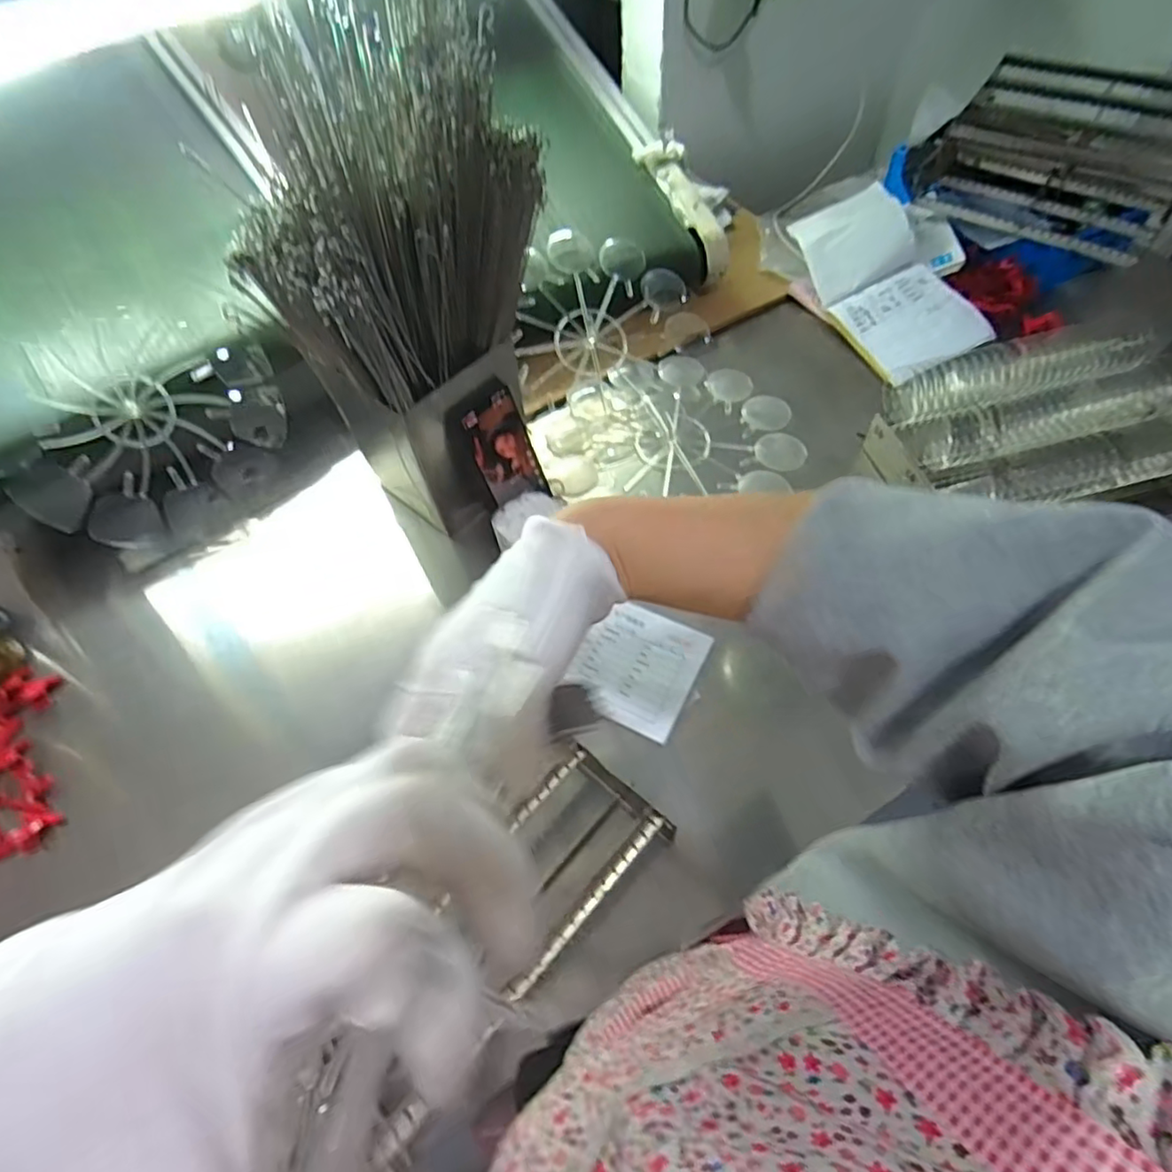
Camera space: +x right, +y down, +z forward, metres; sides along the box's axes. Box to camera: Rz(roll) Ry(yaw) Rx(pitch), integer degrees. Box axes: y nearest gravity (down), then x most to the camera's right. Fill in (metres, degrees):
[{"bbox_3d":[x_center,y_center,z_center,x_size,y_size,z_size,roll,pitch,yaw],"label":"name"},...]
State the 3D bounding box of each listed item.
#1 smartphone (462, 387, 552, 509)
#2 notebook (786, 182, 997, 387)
[{"bbox_3d":[-0.090,-0.152,0.720,0.074,0.140,0.010,-41,45,-21],"label":"smartphone"},{"bbox_3d":[0.446,-0.455,0.905,0.184,0.059,0.352,-23,69,10],"label":"notebook"}]

